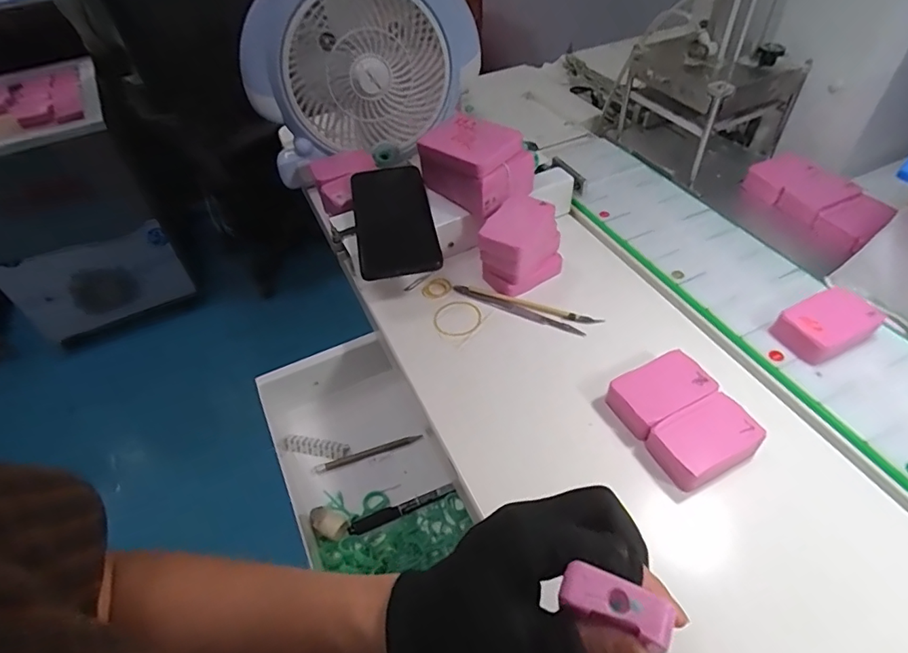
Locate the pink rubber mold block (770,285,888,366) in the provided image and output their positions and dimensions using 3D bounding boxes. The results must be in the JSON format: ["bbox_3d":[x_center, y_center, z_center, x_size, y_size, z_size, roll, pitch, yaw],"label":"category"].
[{"bbox_3d":[0.305,-0.001,0.427,0.075,0.028,0.045,-21,50,-14],"label":"pink rubber mold block"}]

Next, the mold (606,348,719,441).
[{"bbox_3d":[0.160,0.053,0.402,0.076,0.024,0.045,-23,50,-16],"label":"mold"}]

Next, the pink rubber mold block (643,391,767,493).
[{"bbox_3d":[0.180,0.082,0.372,0.072,0.022,0.046,-21,50,-14],"label":"pink rubber mold block"}]

